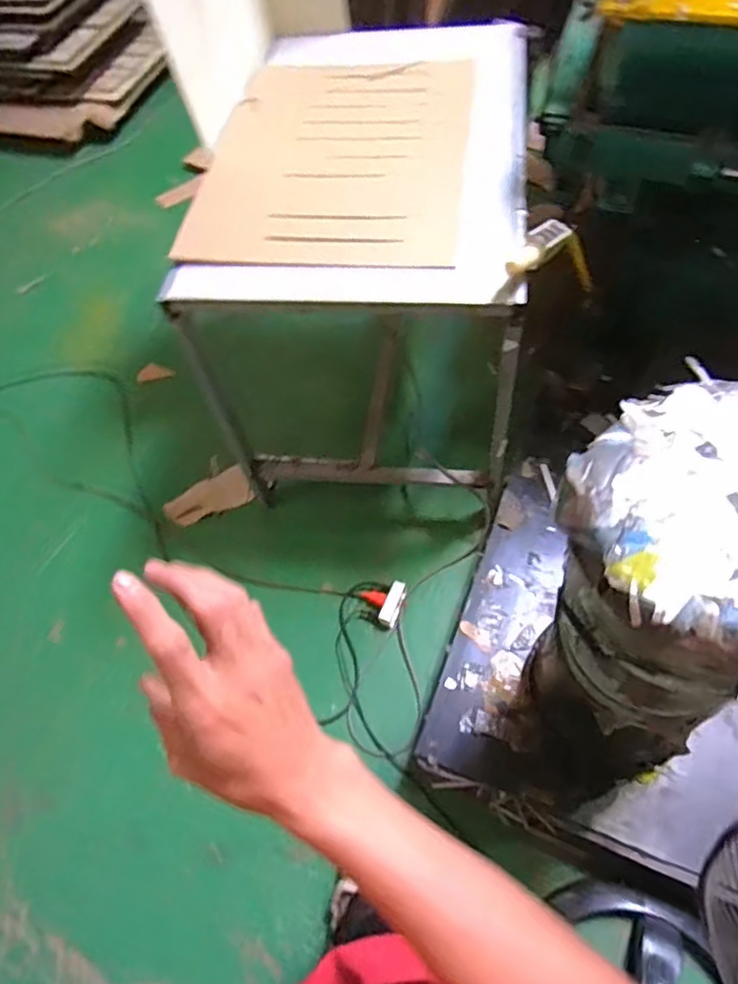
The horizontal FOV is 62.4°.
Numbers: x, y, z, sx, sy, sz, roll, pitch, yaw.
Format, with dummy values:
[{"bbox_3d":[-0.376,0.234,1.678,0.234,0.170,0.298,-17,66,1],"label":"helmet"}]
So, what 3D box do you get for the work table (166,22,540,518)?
[{"bbox_3d":[0.027,-0.588,1.538,0.644,0.656,0.965,4,58,7],"label":"work table"}]

